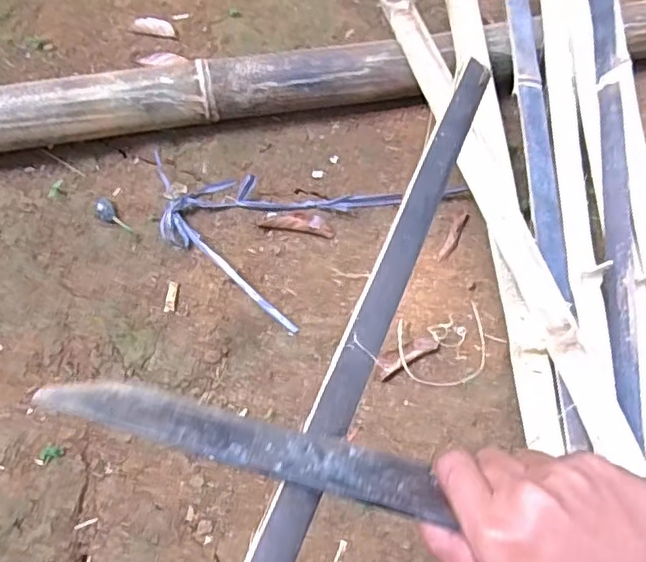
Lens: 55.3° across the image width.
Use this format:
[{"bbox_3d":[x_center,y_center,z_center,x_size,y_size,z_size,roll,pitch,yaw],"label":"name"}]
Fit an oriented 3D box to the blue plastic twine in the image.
[{"bbox_3d":[-0.022,-0.050,0.755,0.397,0.033,0.220,6,62,-1],"label":"blue plastic twine"}]

